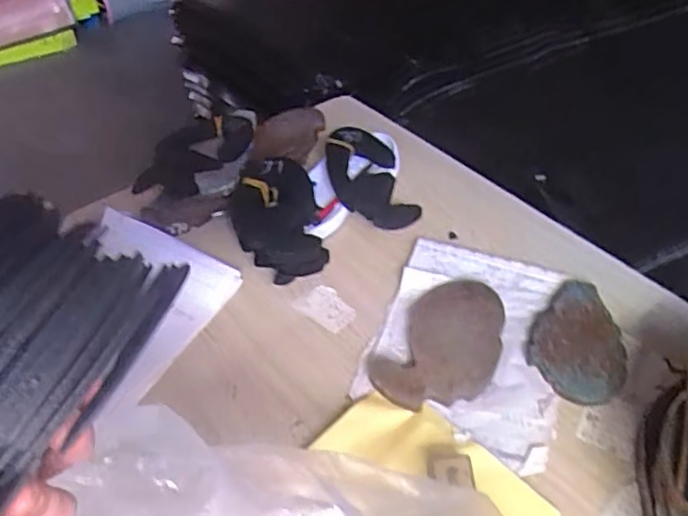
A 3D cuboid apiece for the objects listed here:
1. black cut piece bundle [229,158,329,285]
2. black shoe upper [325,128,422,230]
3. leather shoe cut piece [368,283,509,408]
[{"bbox_3d":[-0.085,-0.051,0.739,0.106,0.066,0.166,-9,47,-7],"label":"black cut piece bundle"},{"bbox_3d":[0.033,-0.113,0.817,0.102,0.052,0.171,-15,48,-12],"label":"black shoe upper"},{"bbox_3d":[0.111,0.091,0.634,0.111,0.024,0.183,27,52,25],"label":"leather shoe cut piece"}]

